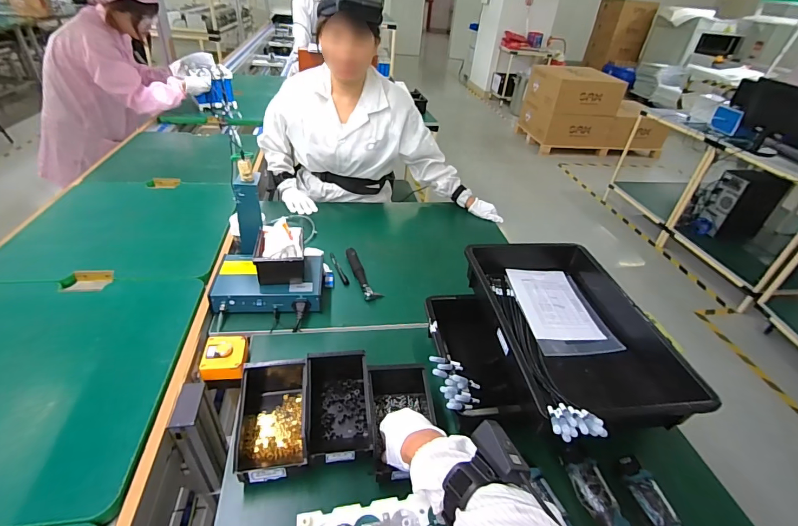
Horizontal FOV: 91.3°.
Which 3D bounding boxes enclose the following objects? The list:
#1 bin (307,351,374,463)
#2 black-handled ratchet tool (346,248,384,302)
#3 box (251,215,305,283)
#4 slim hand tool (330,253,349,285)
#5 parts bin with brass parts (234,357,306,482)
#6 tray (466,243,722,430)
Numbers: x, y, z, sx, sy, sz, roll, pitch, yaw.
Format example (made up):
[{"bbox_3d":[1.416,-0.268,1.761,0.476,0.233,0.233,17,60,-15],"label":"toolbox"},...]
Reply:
[{"bbox_3d":[-0.104,0.236,0.674,0.102,0.075,0.200,-3,37,-11],"label":"bin"},{"bbox_3d":[-0.101,0.020,1.007,0.045,0.024,0.205,-13,40,-24],"label":"black-handled ratchet tool"},{"bbox_3d":[-0.272,-0.028,0.895,0.102,0.079,0.151,-3,37,-11],"label":"box"},{"bbox_3d":[-0.159,0.014,1.023,0.015,0.009,0.133,-13,40,-24],"label":"slim hand tool"},{"bbox_3d":[-0.203,0.245,0.642,0.104,0.072,0.204,-2,37,-11],"label":"parts bin with brass parts"},{"bbox_3d":[0.310,0.097,0.787,0.295,0.092,0.499,-1,37,-10],"label":"tray"}]

